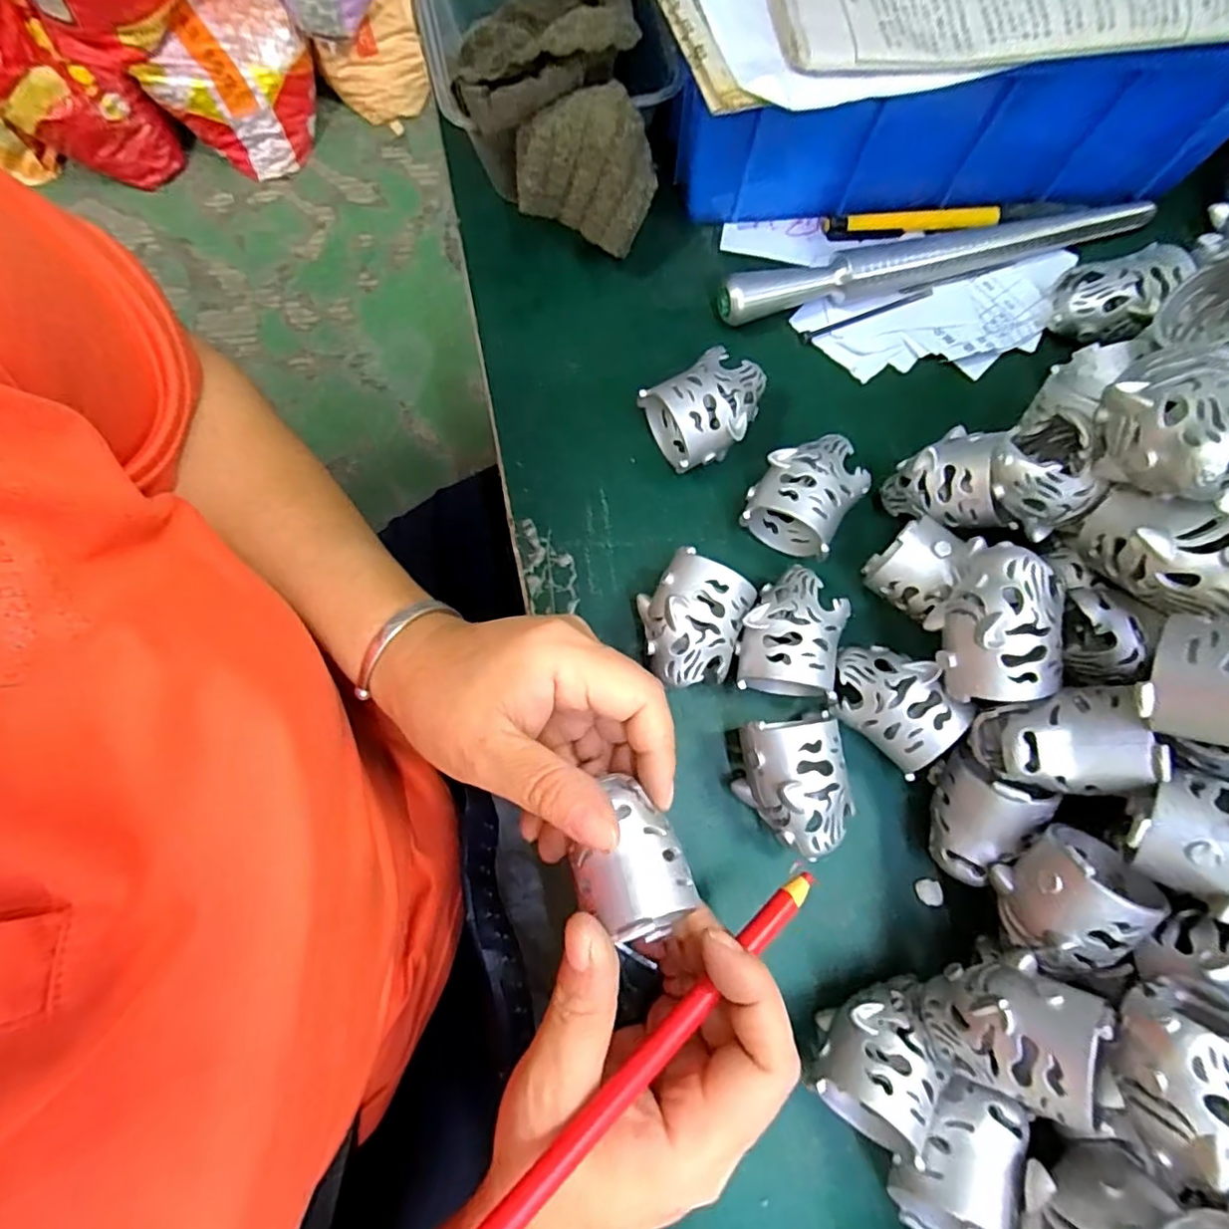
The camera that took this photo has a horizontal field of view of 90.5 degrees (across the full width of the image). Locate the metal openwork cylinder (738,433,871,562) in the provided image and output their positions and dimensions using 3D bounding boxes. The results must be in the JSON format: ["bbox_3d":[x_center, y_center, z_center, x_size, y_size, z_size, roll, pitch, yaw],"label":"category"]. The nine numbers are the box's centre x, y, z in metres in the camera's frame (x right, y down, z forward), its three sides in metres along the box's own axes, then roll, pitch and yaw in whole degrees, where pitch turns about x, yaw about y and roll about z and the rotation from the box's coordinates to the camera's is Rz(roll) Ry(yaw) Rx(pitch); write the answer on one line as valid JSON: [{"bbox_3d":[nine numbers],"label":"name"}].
[{"bbox_3d":[0.086,-0.054,0.274,0.041,0.037,0.046,35,78,7],"label":"metal openwork cylinder"}]

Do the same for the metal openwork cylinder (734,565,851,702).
[{"bbox_3d":[0.074,0.007,0.261,0.040,0.038,0.050,13,77,2],"label":"metal openwork cylinder"}]

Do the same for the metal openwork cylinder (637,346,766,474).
[{"bbox_3d":[0.044,-0.093,0.282,0.050,0.035,0.040,-26,79,-7],"label":"metal openwork cylinder"}]

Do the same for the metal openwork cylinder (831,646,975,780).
[{"bbox_3d":[0.113,0.037,0.255,0.049,0.041,0.034,43,80,8],"label":"metal openwork cylinder"}]

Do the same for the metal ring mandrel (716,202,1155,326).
[{"bbox_3d":[0.163,-0.181,0.311,0.230,0.020,0.019,-15,78,-5],"label":"metal ring mandrel"}]

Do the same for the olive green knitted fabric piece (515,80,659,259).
[{"bbox_3d":[-0.011,-0.203,0.275,0.063,0.055,0.012,14,39,-20],"label":"olive green knitted fabric piece"}]

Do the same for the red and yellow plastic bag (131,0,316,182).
[{"bbox_3d":[-0.710,-1.030,1.164,0.214,0.168,0.264,26,78,5],"label":"red and yellow plastic bag"}]

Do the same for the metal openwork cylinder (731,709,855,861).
[{"bbox_3d":[0.071,0.070,0.248,0.040,0.040,0.053,-12,77,-4],"label":"metal openwork cylinder"}]

